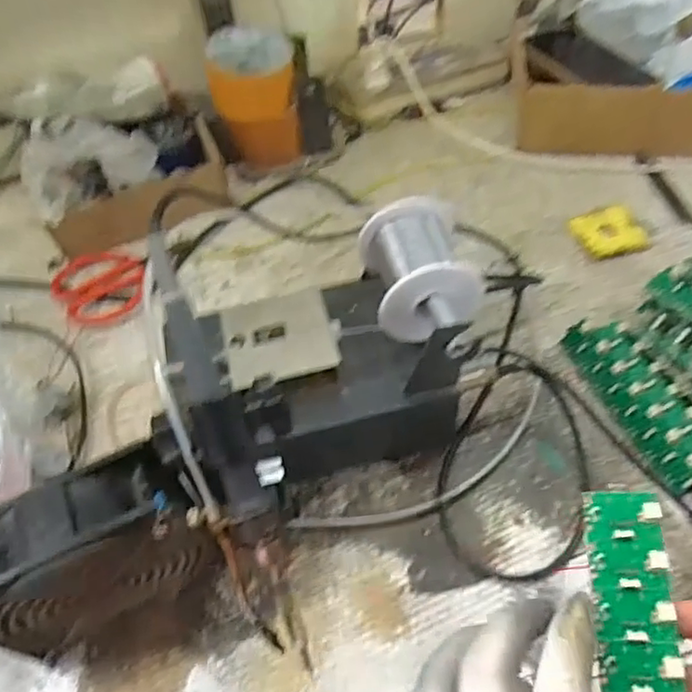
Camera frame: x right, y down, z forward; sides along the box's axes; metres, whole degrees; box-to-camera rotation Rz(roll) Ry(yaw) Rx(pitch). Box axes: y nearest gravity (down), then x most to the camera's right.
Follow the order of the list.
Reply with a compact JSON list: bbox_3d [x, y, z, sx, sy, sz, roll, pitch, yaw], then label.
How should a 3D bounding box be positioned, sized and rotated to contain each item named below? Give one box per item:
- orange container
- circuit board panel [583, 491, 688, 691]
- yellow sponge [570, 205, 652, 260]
[{"bbox_3d":[-0.087,-0.243,0.614,0.083,0.099,0.084,-2,55,2],"label":"orange container"},{"bbox_3d":[0.118,0.128,0.248,0.030,0.005,0.136,-7,65,23],"label":"circuit board panel"},{"bbox_3d":[0.233,-0.103,0.550,0.058,0.010,0.054,-12,56,-5],"label":"yellow sponge"}]

